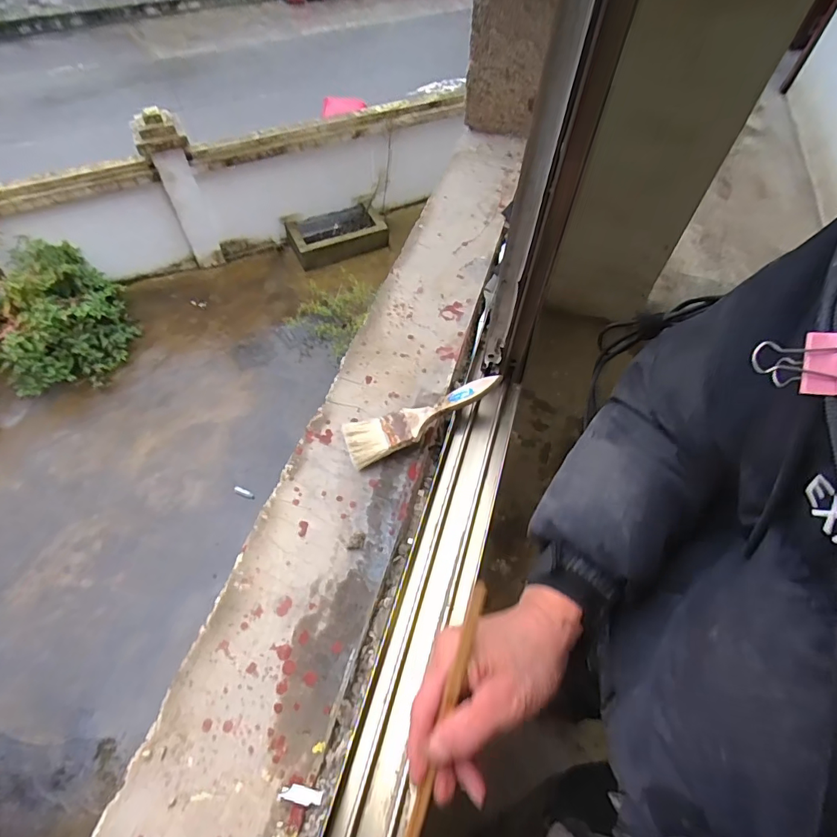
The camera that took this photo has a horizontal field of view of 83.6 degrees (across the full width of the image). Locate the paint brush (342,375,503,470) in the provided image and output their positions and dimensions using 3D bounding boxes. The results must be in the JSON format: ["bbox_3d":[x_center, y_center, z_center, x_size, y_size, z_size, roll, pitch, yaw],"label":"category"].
[{"bbox_3d":[0.005,-0.007,0.532,0.185,0.010,0.054,-25,59,-4],"label":"paint brush"}]

